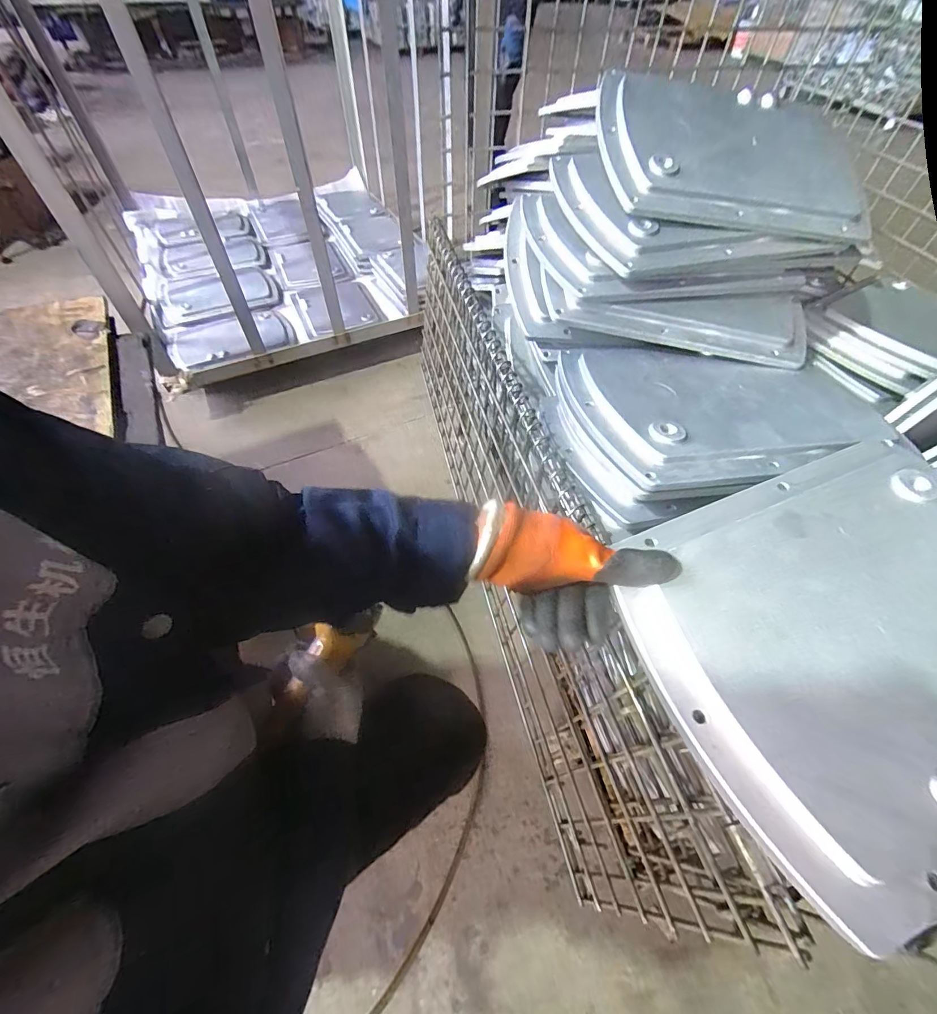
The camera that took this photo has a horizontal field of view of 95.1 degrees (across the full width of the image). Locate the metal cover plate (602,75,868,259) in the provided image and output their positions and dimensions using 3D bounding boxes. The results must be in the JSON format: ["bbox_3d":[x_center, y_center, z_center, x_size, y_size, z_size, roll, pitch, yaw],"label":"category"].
[{"bbox_3d":[0.342,-0.470,0.560,0.352,0.043,0.259,3,77,-7],"label":"metal cover plate"}]

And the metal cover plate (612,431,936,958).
[{"bbox_3d":[0.304,0.093,0.329,0.343,0.043,0.265,-18,56,-14],"label":"metal cover plate"}]

